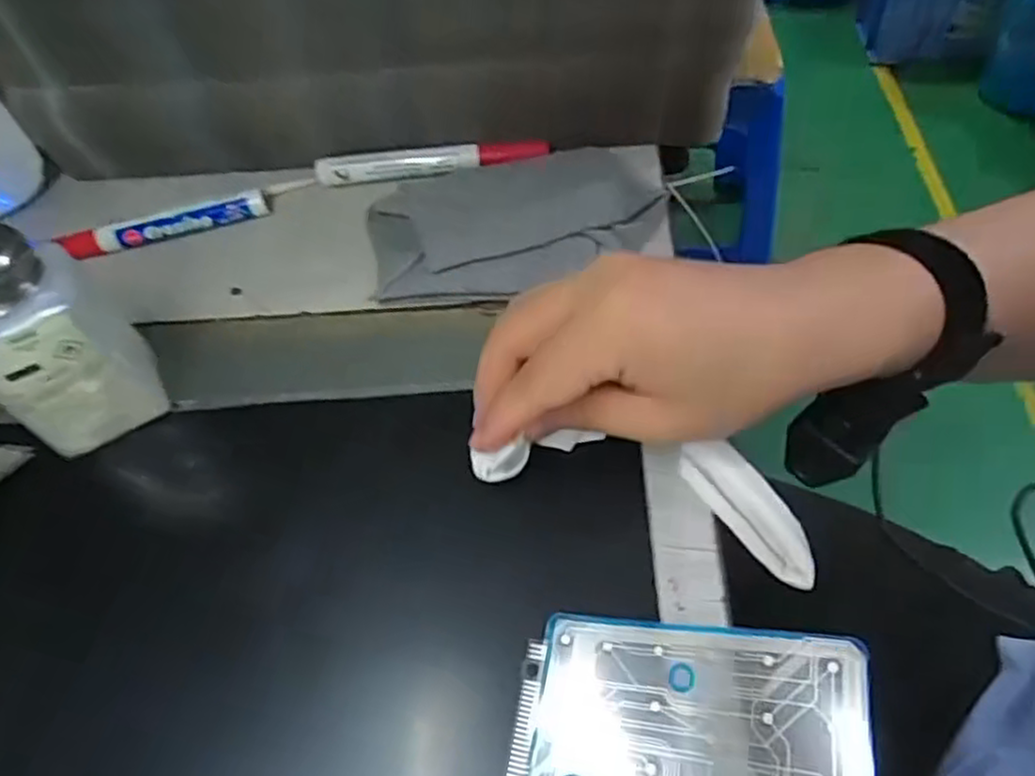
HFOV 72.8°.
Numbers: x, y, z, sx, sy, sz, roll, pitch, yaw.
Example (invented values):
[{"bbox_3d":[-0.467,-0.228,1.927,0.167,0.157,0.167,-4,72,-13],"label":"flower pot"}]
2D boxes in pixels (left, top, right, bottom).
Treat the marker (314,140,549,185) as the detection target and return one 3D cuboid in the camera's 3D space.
[{"bbox_3d":[-0.051,-0.133,0.415,0.136,0.012,0.017,-2,55,6],"label":"marker"}]

